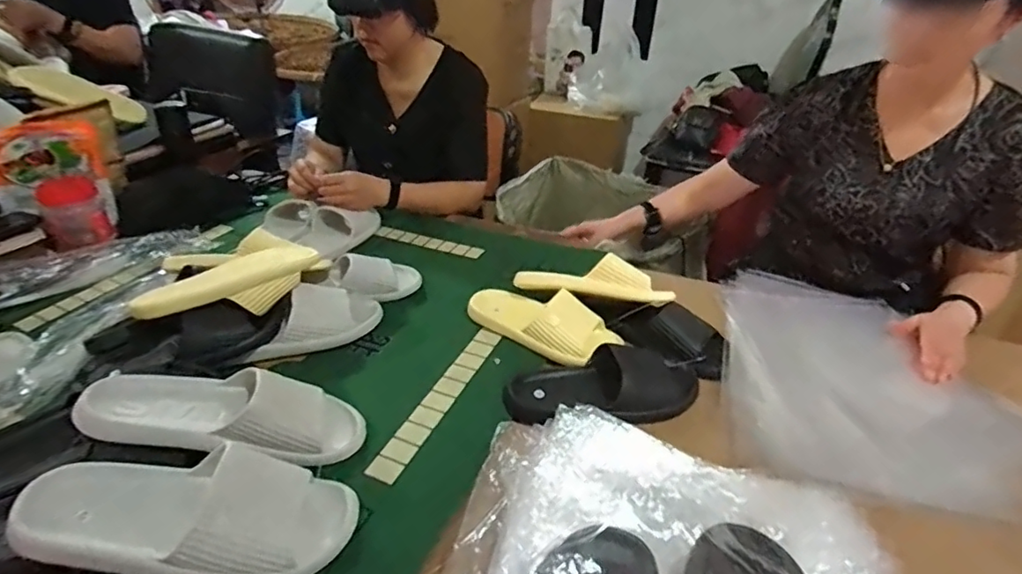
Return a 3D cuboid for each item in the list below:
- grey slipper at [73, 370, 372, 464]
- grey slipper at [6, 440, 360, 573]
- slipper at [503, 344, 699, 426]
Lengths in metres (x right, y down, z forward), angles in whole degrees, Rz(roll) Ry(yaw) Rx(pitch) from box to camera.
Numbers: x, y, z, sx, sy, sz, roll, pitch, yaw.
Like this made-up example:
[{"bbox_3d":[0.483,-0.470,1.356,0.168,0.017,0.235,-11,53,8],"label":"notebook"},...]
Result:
[{"bbox_3d":[-0.314,0.136,0.632,0.292,0.067,0.106,10,31,-14],"label":"grey slipper"},{"bbox_3d":[-0.298,0.220,0.529,0.289,0.078,0.115,9,45,-15],"label":"grey slipper"},{"bbox_3d":[0.126,0.134,0.758,0.261,0.054,0.122,5,33,2],"label":"slipper"}]

